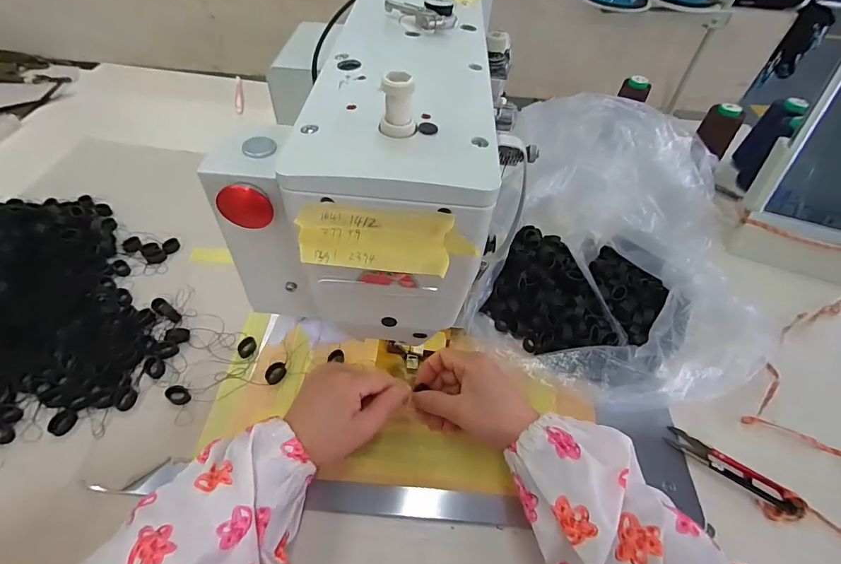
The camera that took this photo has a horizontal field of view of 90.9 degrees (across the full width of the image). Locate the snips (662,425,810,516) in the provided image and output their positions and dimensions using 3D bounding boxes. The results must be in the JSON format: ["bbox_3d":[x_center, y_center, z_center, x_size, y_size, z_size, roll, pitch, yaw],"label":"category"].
[{"bbox_3d":[0.277,0.164,0.367,0.103,0.016,0.024,31,55,18],"label":"snips"}]

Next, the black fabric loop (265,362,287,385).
[{"bbox_3d":[-0.139,0.087,0.398,0.020,0.011,0.015,-30,59,-26],"label":"black fabric loop"}]

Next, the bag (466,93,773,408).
[{"bbox_3d":[0.205,-0.037,0.426,0.263,0.163,0.274,9,51,2],"label":"bag"}]

